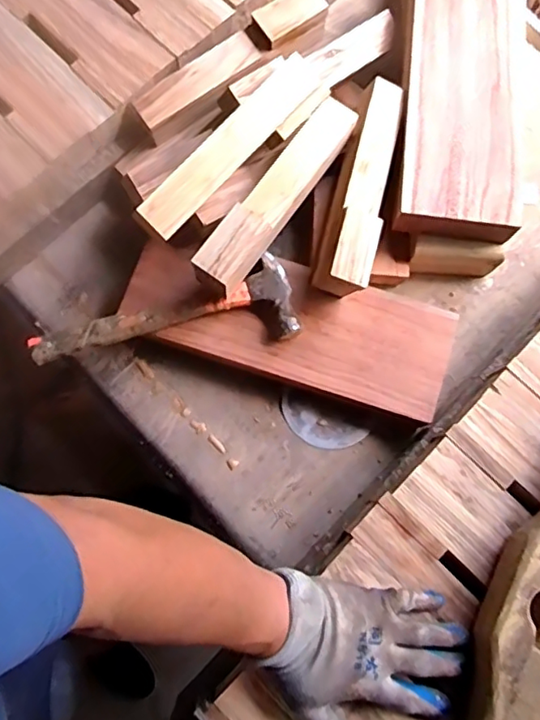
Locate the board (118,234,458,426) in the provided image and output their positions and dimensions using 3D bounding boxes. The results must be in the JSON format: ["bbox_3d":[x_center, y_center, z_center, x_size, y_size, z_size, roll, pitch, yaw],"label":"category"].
[{"bbox_3d":[0.021,-0.044,0.665,0.370,0.033,0.136,16,80,3],"label":"board"}]

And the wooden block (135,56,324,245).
[{"bbox_3d":[-0.040,-0.230,0.614,0.044,0.025,0.257,42,81,6],"label":"wooden block"}]

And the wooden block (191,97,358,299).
[{"bbox_3d":[0.010,-0.183,0.635,0.049,0.059,0.248,36,81,5],"label":"wooden block"}]

